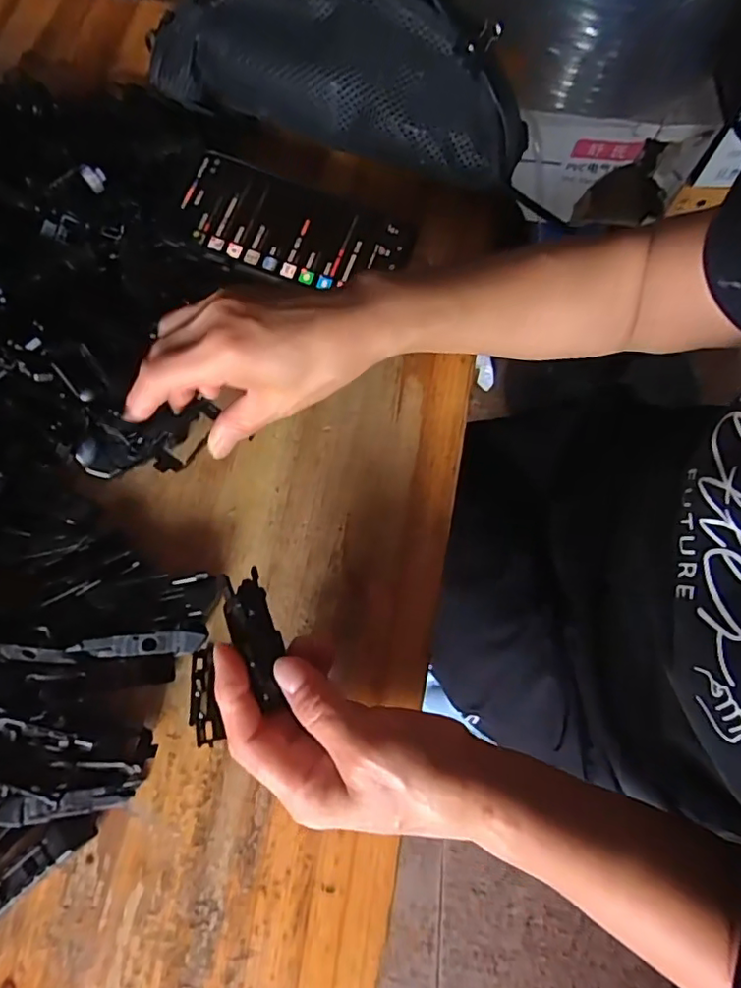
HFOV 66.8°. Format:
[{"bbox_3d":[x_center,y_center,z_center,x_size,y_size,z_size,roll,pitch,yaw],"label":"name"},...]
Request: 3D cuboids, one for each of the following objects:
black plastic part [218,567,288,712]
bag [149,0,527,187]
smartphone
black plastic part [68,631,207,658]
[{"bbox_3d":[-0.054,0.067,0.266,0.022,0.009,0.061,-15,77,-35],"label":"black plastic part"},{"bbox_3d":[-0.023,-0.297,0.386,0.271,0.071,0.072,17,73,5],"label":"bag"},{"bbox_3d":[-0.053,-0.183,0.389,0.155,0.008,0.077,16,76,0],"label":"smartphone"},{"bbox_3d":[-0.121,0.079,0.296,0.064,0.004,0.012,2,71,-20],"label":"black plastic part"}]

